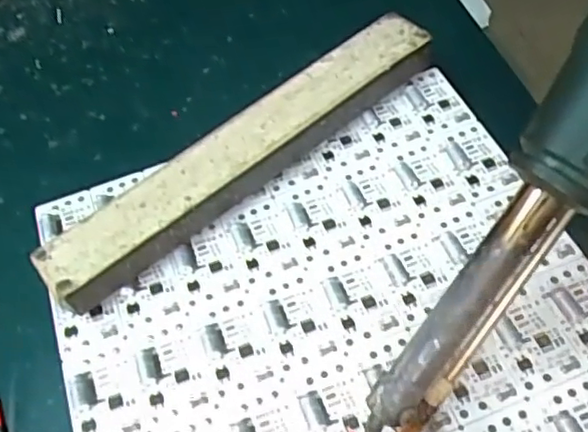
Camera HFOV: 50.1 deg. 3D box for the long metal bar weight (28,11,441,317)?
[{"bbox_3d":[-0.019,-0.026,0.278,0.194,0.027,0.030,-35,59,-18],"label":"long metal bar weight"}]

